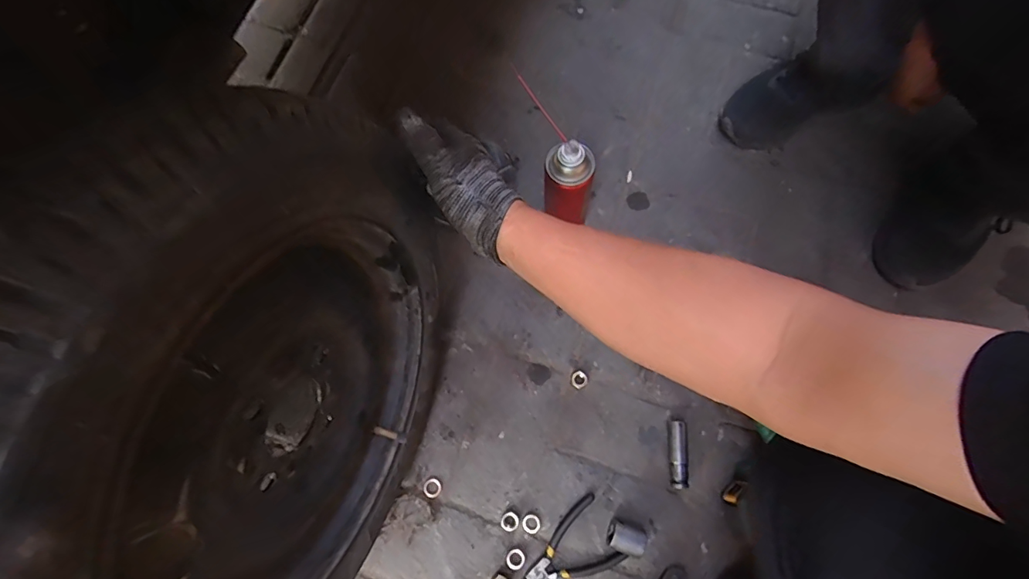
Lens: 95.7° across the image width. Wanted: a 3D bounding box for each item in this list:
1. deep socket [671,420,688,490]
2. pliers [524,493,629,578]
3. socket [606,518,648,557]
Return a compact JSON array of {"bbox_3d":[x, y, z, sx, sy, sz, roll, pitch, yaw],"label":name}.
[{"bbox_3d":[0.202,0.204,0.576,0.018,0.023,0.079,1,74,0],"label":"deep socket"},{"bbox_3d":[0.053,0.311,0.546,0.134,0.013,0.082,-25,75,-7],"label":"pliers"},{"bbox_3d":[0.132,0.292,0.547,0.044,0.029,0.029,24,75,7],"label":"socket"}]

